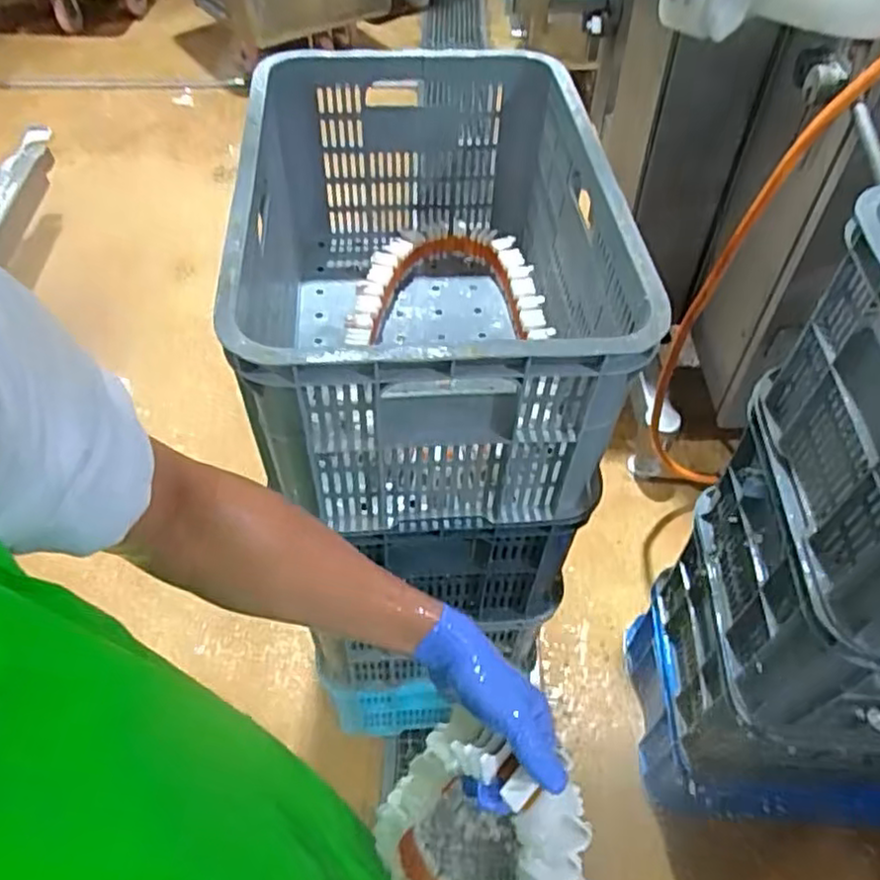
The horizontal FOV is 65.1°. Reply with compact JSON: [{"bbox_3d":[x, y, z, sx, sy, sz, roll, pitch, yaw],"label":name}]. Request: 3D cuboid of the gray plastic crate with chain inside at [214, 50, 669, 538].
[{"bbox_3d":[-0.018,-0.194,0.772,0.362,0.261,0.540,-5,52,-3],"label":"gray plastic crate with chain inside"}]

